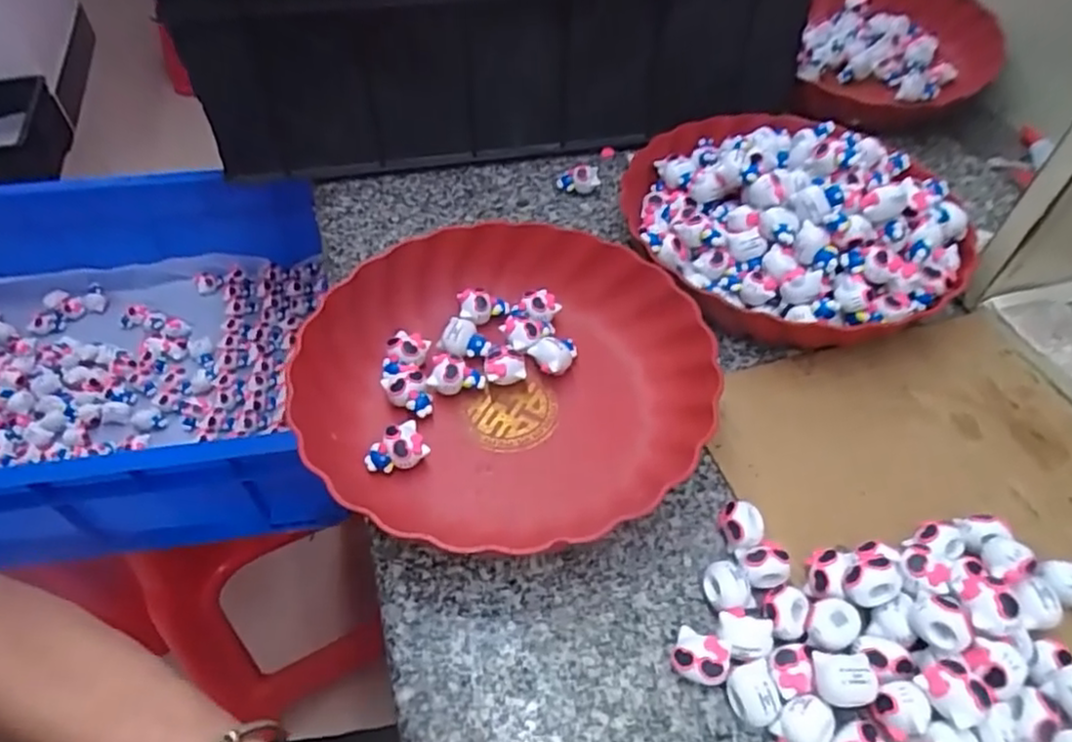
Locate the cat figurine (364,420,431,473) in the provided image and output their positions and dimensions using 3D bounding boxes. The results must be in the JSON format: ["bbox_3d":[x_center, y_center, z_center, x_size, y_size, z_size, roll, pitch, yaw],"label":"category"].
[{"bbox_3d":[-0.081,0.047,0.396,0.034,0.020,0.024,-28,57,-23],"label":"cat figurine"}]

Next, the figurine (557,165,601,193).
[{"bbox_3d":[0.035,-0.160,0.575,0.034,0.022,0.018,0,51,-2],"label":"figurine"}]

